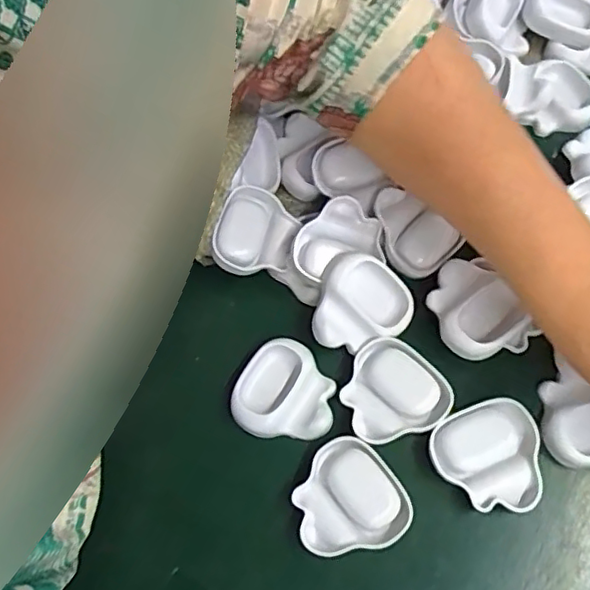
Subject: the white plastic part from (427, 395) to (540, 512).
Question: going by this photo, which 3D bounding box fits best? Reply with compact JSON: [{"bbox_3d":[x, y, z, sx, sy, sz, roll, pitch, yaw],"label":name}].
[{"bbox_3d":[0.112,0.094,0.352,0.060,0.011,0.061,-2,65,3],"label":"white plastic part"}]

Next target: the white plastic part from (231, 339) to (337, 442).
[{"bbox_3d":[-0.005,0.062,0.378,0.060,0.019,0.060,19,68,12],"label":"white plastic part"}]

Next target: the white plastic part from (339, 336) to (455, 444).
[{"bbox_3d":[0.060,0.062,0.369,0.061,0.009,0.062,40,73,19],"label":"white plastic part"}]

